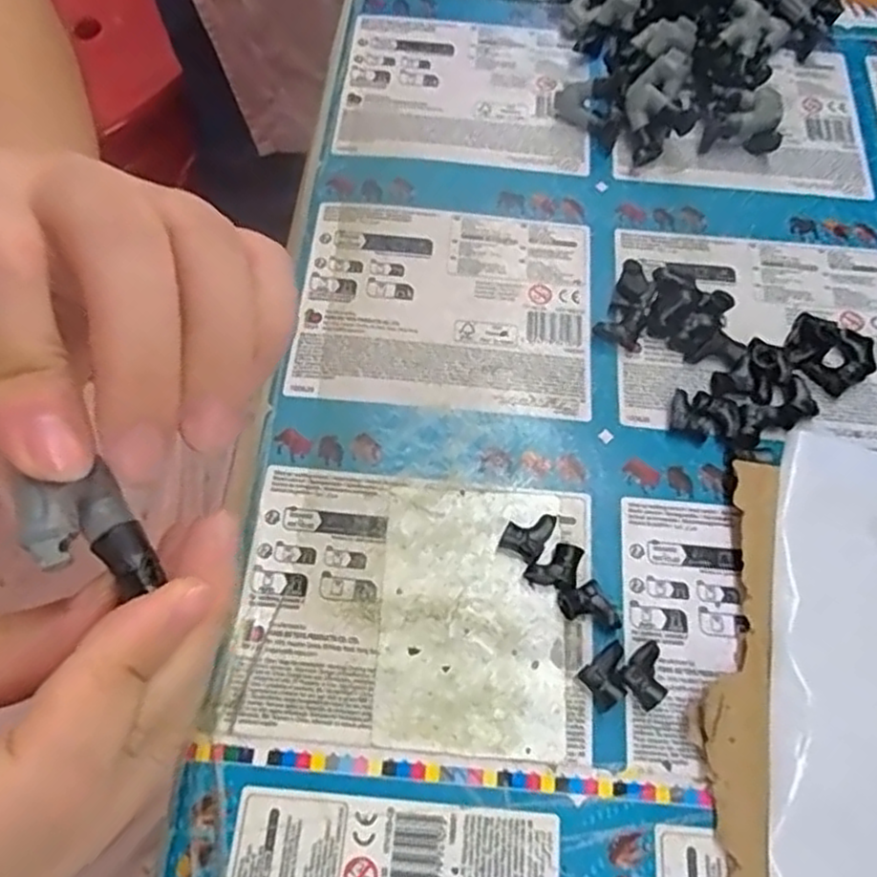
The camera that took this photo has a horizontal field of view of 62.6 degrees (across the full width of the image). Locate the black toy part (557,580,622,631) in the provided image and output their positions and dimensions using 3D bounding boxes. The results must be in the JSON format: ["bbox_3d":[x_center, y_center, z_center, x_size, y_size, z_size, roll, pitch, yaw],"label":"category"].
[{"bbox_3d":[0.057,0.065,0.273,0.016,0.009,0.021,-30,69,-15],"label":"black toy part"}]

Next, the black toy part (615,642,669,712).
[{"bbox_3d":[0.076,0.087,0.263,0.021,0.008,0.017,-38,71,-18],"label":"black toy part"}]

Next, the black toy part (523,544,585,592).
[{"bbox_3d":[0.045,0.049,0.279,0.019,0.011,0.017,19,65,7],"label":"black toy part"}]

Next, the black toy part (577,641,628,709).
[{"bbox_3d":[0.062,0.086,0.263,0.019,0.008,0.016,-36,71,-17],"label":"black toy part"}]

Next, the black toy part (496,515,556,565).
[{"bbox_3d":[0.035,0.037,0.284,0.017,0.010,0.020,29,67,12],"label":"black toy part"}]

